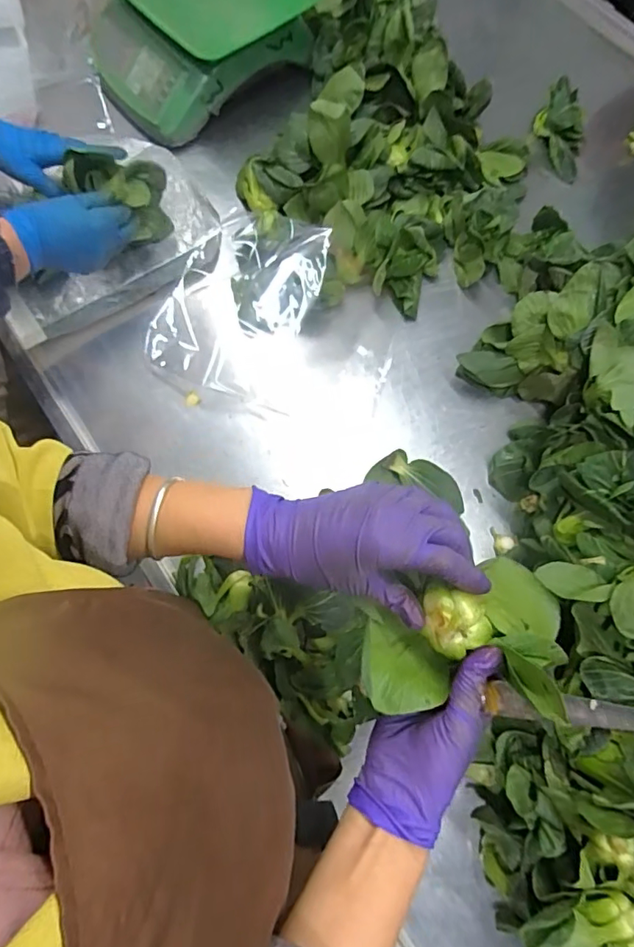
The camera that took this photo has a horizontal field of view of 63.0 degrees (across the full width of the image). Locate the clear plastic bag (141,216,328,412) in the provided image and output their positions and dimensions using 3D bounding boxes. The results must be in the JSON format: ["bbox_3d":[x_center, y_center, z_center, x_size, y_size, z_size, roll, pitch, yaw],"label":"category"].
[{"bbox_3d":[-0.095,-0.223,0.651,0.186,0.066,0.250,14,72,4],"label":"clear plastic bag"}]

